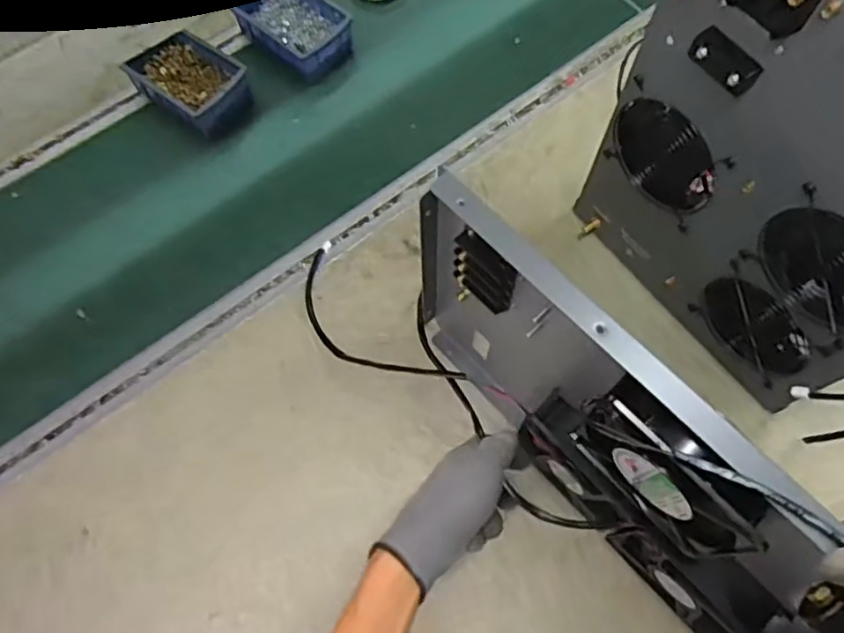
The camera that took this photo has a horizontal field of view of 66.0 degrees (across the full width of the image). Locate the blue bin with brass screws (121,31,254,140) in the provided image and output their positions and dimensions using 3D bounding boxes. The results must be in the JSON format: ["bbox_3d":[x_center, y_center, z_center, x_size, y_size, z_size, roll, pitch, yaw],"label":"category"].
[{"bbox_3d":[-0.301,-0.304,0.845,0.147,0.055,0.101,37,72,14],"label":"blue bin with brass screws"}]

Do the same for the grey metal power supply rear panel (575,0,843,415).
[{"bbox_3d":[0.271,-0.094,0.514,0.023,0.402,0.298,-36,72,-13],"label":"grey metal power supply rear panel"}]

